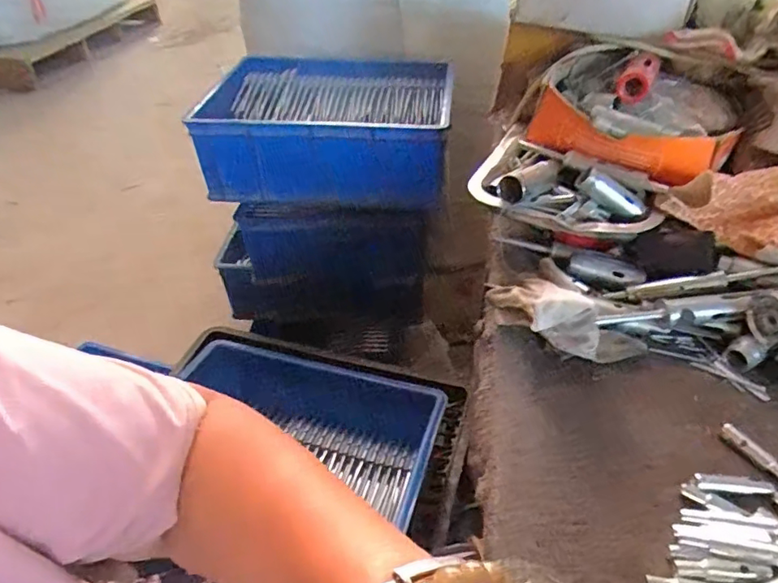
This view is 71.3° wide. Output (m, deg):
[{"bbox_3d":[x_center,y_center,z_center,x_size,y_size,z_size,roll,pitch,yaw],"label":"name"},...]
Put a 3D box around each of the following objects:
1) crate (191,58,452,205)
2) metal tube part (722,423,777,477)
[{"bbox_3d":[-0.117,-0.290,0.960,0.429,0.131,0.302,3,42,4],"label":"crate"},{"bbox_3d":[0.258,0.114,0.380,0.010,0.009,0.051,-24,50,-27],"label":"metal tube part"}]

